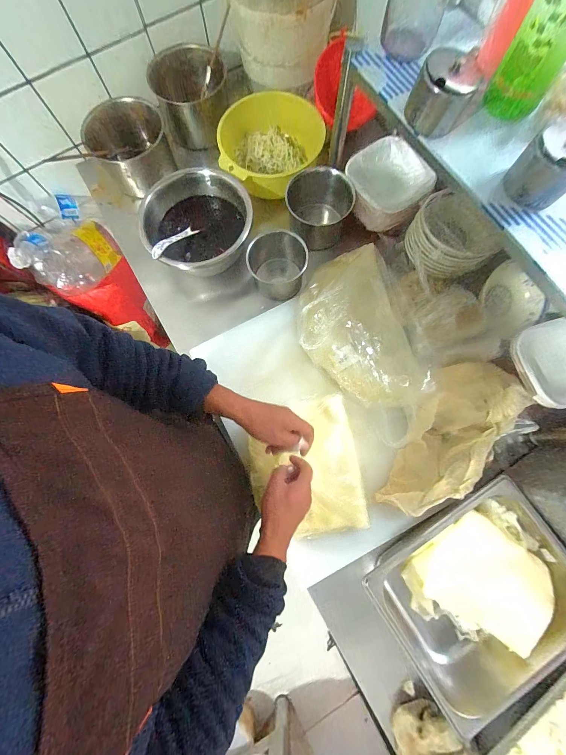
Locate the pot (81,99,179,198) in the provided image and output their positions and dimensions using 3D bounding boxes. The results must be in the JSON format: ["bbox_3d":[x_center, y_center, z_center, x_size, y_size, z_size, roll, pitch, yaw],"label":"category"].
[{"bbox_3d":[-0.404,-0.629,0.788,0.200,0.120,0.184,0,78,1],"label":"pot"}]

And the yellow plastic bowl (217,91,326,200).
[{"bbox_3d":[-0.027,-0.602,0.774,0.259,0.101,0.252,0,78,1],"label":"yellow plastic bowl"}]

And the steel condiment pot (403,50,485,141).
[{"bbox_3d":[0.238,-0.425,0.440,0.086,0.079,0.067,3,78,2],"label":"steel condiment pot"}]

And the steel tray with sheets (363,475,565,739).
[{"bbox_3d":[0.354,0.390,0.533,0.327,0.112,0.285,-33,79,-6],"label":"steel tray with sheets"}]

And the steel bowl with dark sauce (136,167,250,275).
[{"bbox_3d":[-0.200,-0.367,0.709,0.248,0.100,0.246,0,78,1],"label":"steel bowl with dark sauce"}]

